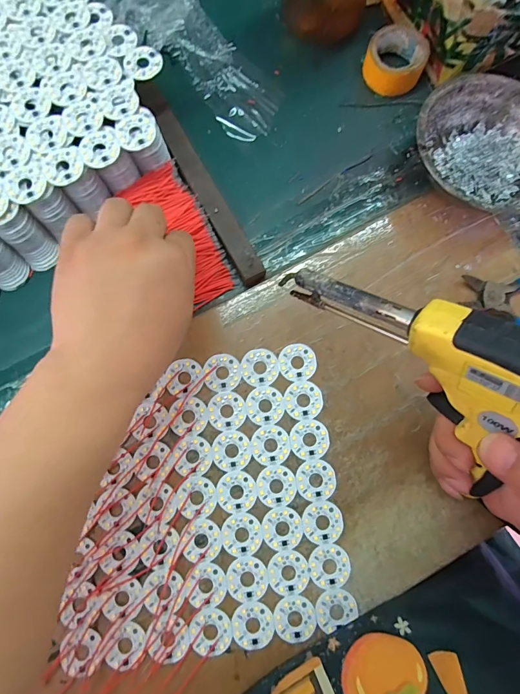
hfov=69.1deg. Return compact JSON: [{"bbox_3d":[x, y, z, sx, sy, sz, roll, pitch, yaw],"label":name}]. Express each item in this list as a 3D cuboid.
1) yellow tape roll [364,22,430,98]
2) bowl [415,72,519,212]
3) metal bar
[{"bbox_3d":[0.126,-0.266,0.347,0.052,0.025,0.059,19,80,4],"label":"yellow tape roll"},{"bbox_3d":[0.189,-0.161,0.320,0.122,0.044,0.123,0,79,0],"label":"bowl"},{"bbox_3d":[-0.052,-0.143,0.328,0.020,0.023,0.199,-29,81,-5],"label":"metal bar"}]

